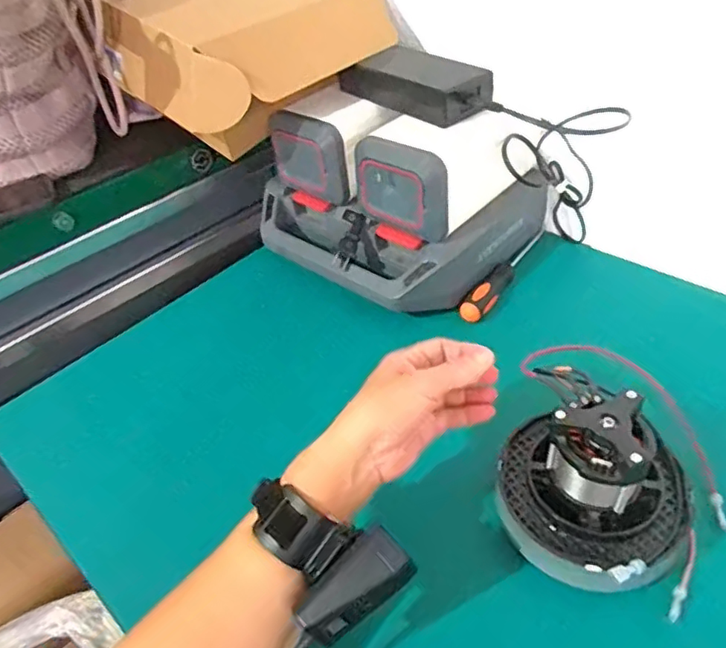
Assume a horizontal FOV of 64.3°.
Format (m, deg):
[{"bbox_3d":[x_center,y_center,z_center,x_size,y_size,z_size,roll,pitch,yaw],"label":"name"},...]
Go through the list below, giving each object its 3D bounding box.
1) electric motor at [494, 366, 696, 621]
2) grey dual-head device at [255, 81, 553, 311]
[{"bbox_3d":[0.158,0.111,0.390,0.132,0.109,0.113,19,47,27],"label":"electric motor"},{"bbox_3d":[0.041,-0.161,0.649,0.254,0.148,0.258,-33,47,-27],"label":"grey dual-head device"}]

